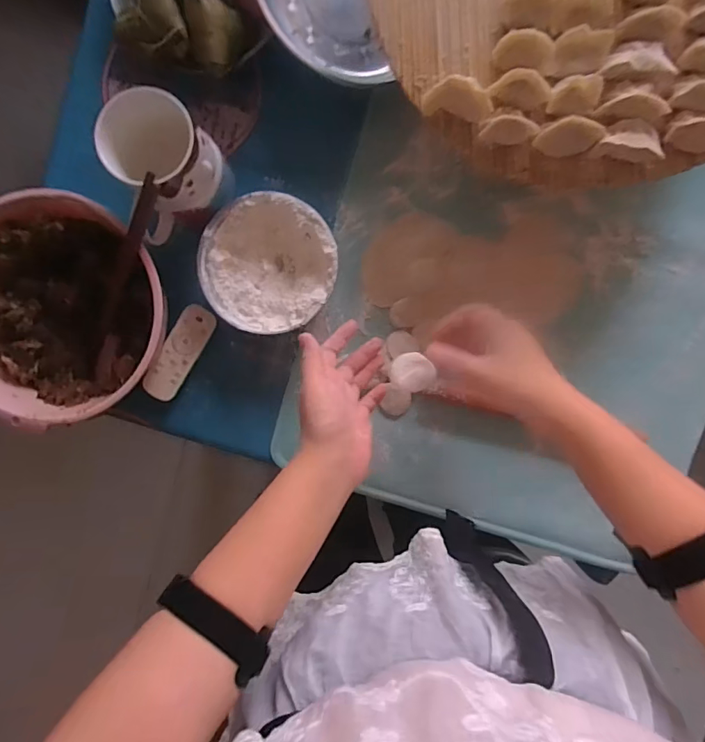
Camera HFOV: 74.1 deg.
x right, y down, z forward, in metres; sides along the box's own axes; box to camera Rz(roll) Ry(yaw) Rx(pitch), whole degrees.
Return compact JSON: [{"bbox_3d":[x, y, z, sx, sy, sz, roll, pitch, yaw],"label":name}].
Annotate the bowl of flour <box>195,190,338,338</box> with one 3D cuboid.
[{"bbox_3d":[-0.086,-0.111,0.490,0.139,0.045,0.134,0,93,1],"label":"bowl of flour"}]

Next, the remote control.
[{"bbox_3d":[-0.187,-0.021,0.504,0.038,0.014,0.106,31,93,0],"label":"remote control"}]

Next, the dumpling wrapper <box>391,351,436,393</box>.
[{"bbox_3d":[0.053,0.001,0.425,0.038,0.005,0.035,2,102,15],"label":"dumpling wrapper"}]

